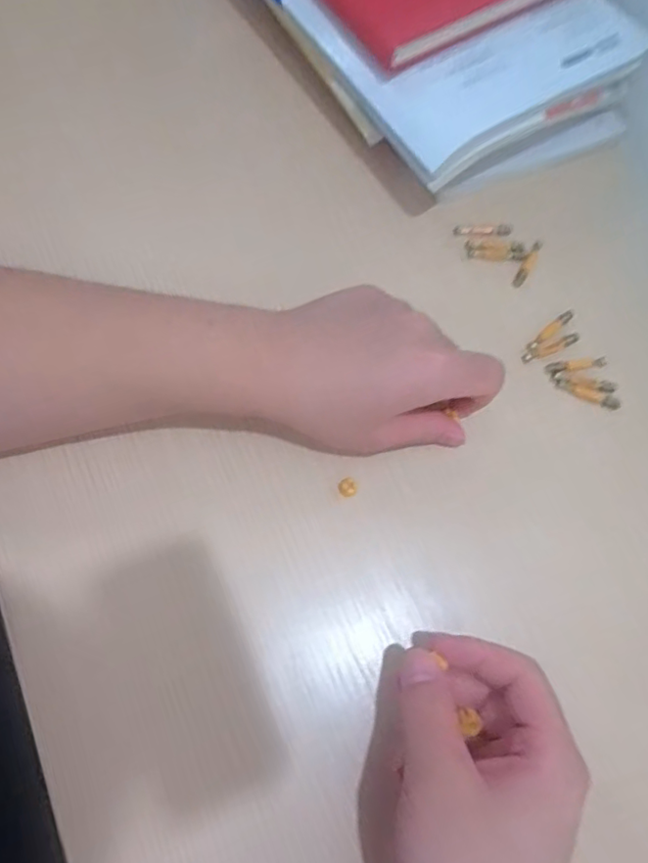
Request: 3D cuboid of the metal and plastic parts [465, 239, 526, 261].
[{"bbox_3d":[0.118,-0.125,0.395,0.038,0.005,0.015,5,71,-2],"label":"metal and plastic parts"}]

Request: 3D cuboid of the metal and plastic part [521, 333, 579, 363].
[{"bbox_3d":[0.147,-0.054,0.372,0.041,0.004,0.008,-21,74,-10],"label":"metal and plastic part"}]

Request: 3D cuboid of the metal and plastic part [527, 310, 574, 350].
[{"bbox_3d":[0.149,-0.067,0.377,0.040,0.004,0.007,-37,77,-13],"label":"metal and plastic part"}]

